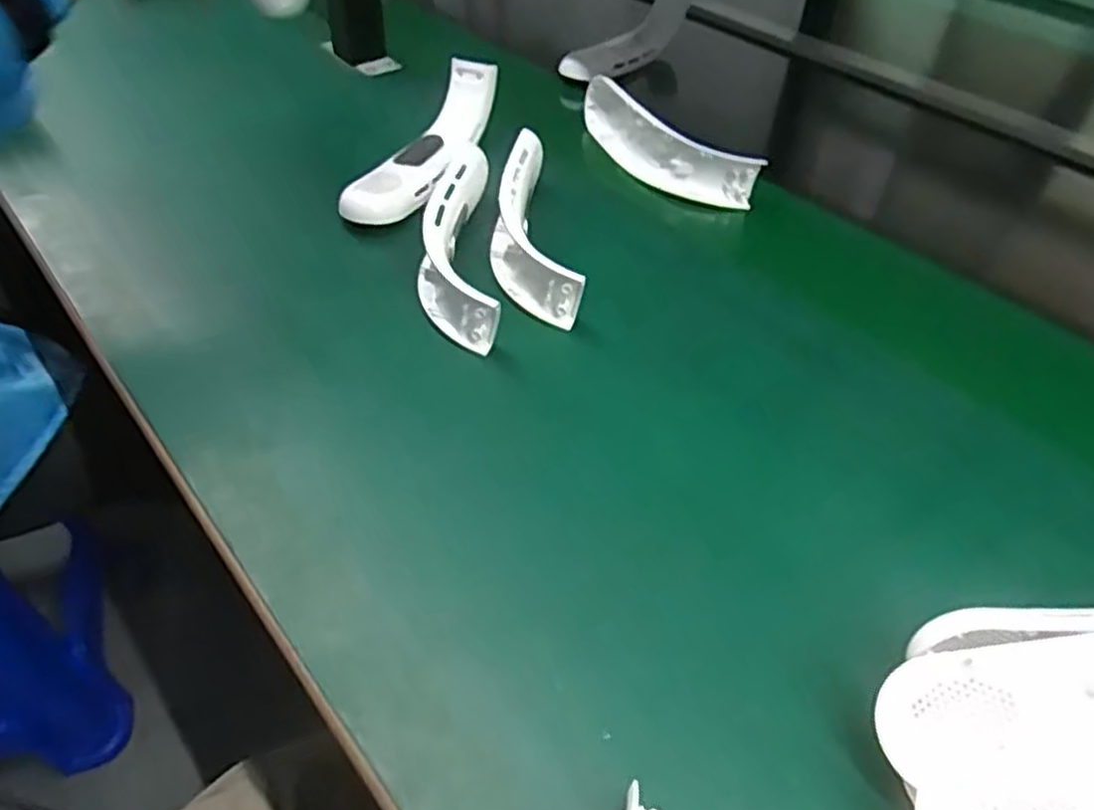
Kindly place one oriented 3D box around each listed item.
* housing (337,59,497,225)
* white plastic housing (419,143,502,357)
[{"bbox_3d":[-0.104,-0.215,0.618,0.067,0.062,0.193,12,46,12],"label":"housing"},{"bbox_3d":[-0.064,-0.117,0.516,0.054,0.050,0.188,-4,45,-4],"label":"white plastic housing"}]

